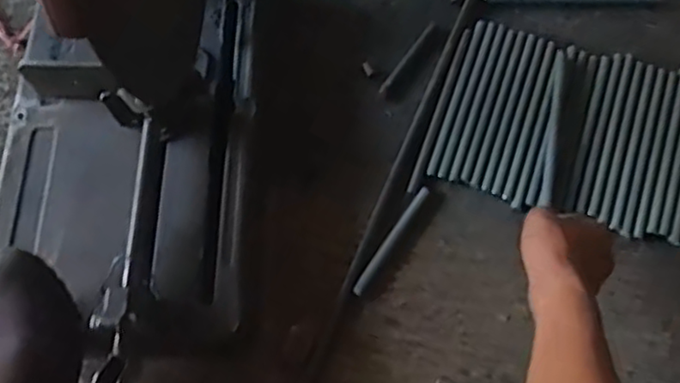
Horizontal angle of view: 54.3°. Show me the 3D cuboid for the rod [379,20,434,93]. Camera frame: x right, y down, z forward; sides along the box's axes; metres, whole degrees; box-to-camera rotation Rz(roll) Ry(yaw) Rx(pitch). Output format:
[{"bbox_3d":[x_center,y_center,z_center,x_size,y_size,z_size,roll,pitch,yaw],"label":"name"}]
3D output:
[{"bbox_3d":[0.077,-0.153,0.754,0.009,0.004,0.108,33,74,13],"label":"rod"}]

